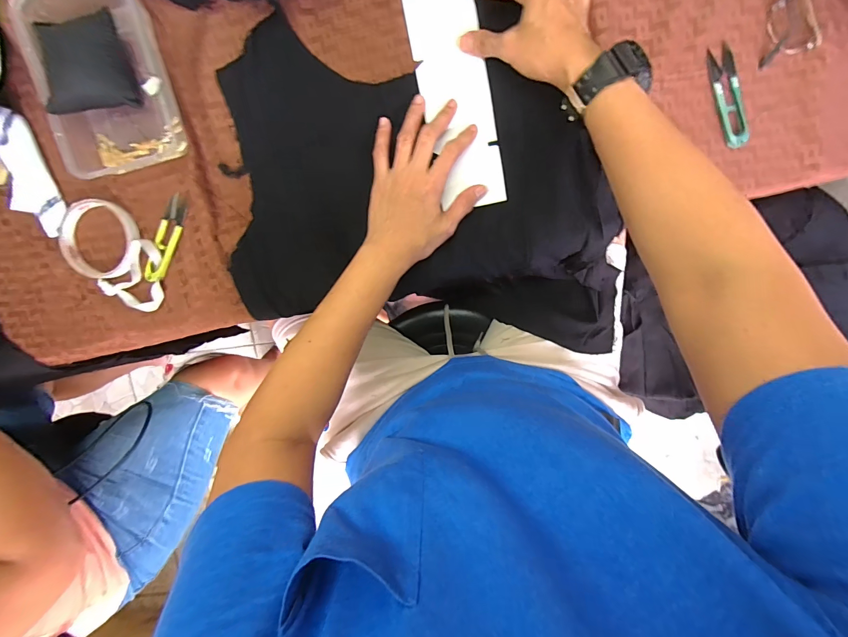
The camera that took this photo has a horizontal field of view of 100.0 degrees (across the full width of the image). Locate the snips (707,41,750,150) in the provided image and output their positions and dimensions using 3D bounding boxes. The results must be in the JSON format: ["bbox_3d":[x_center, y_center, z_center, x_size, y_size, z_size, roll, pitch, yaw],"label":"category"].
[{"bbox_3d":[0.317,-0.229,0.367,0.026,0.009,0.101,-19,97,5],"label":"snips"}]

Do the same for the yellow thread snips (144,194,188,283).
[{"bbox_3d":[-0.287,-0.088,0.395,0.023,0.007,0.097,25,99,-1],"label":"yellow thread snips"}]

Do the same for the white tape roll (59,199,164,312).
[{"bbox_3d":[-0.344,-0.072,0.396,0.138,0.013,0.086,40,98,-3],"label":"white tape roll"}]

